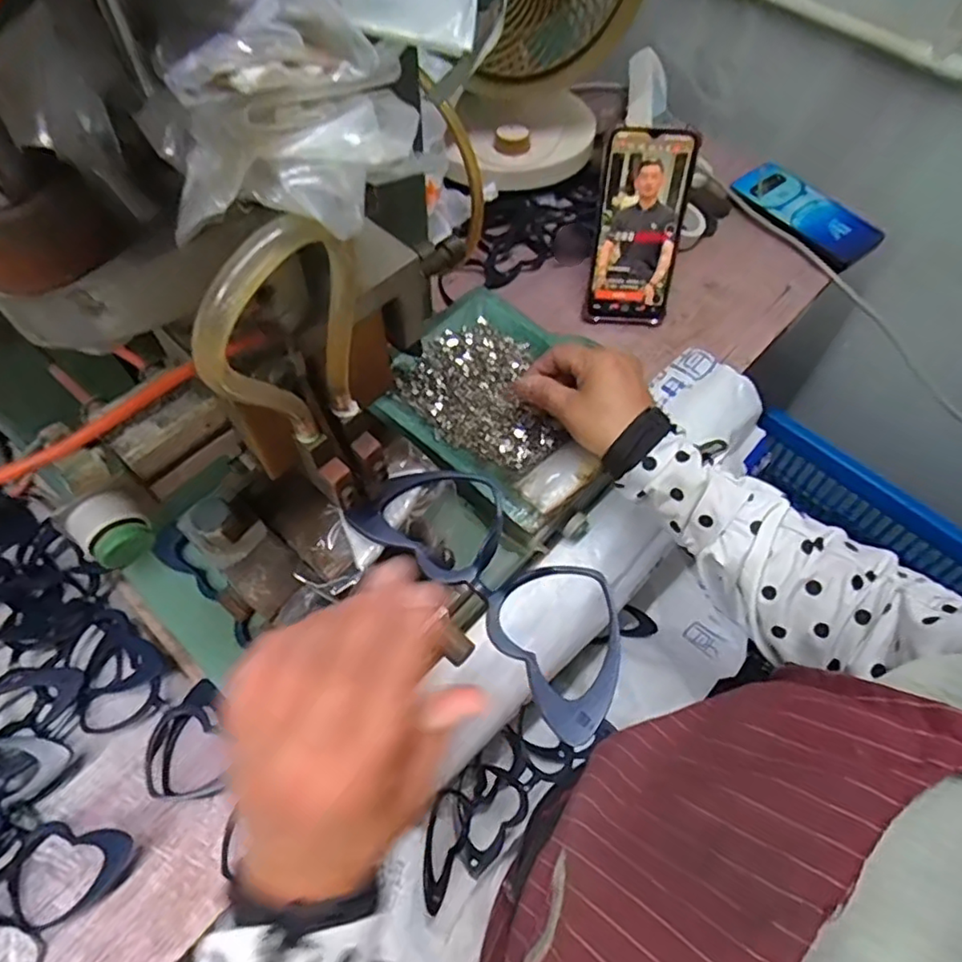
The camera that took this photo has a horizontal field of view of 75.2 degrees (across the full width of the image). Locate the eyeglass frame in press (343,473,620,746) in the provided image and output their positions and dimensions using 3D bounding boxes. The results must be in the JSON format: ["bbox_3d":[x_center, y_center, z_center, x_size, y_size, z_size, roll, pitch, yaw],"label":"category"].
[{"bbox_3d":[0.009,0.042,0.281,0.061,0.014,0.143,-40,69,-21],"label":"eyeglass frame in press"}]

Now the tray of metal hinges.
[{"bbox_3d":[0.018,-0.064,0.486,0.177,0.020,0.149,37,66,18],"label":"tray of metal hinges"}]

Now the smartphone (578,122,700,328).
[{"bbox_3d":[0.142,-0.226,0.570,0.080,0.168,0.015,5,34,1],"label":"smartphone"}]

